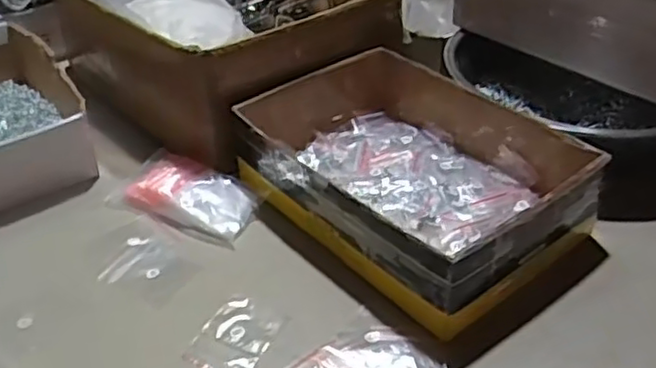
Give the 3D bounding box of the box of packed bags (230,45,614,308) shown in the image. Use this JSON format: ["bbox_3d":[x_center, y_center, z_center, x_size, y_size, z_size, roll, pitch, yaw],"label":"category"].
[{"bbox_3d":[0.062,-0.014,0.542,0.178,0.072,0.255,-28,44,-31],"label":"box of packed bags"}]

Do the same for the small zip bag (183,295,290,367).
[{"bbox_3d":[-0.062,0.104,0.453,0.049,0.005,0.064,18,41,24],"label":"small zip bag"}]

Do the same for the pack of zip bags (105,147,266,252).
[{"bbox_3d":[-0.123,0.008,0.565,0.131,0.020,0.072,14,40,20],"label":"pack of zip bags"}]

